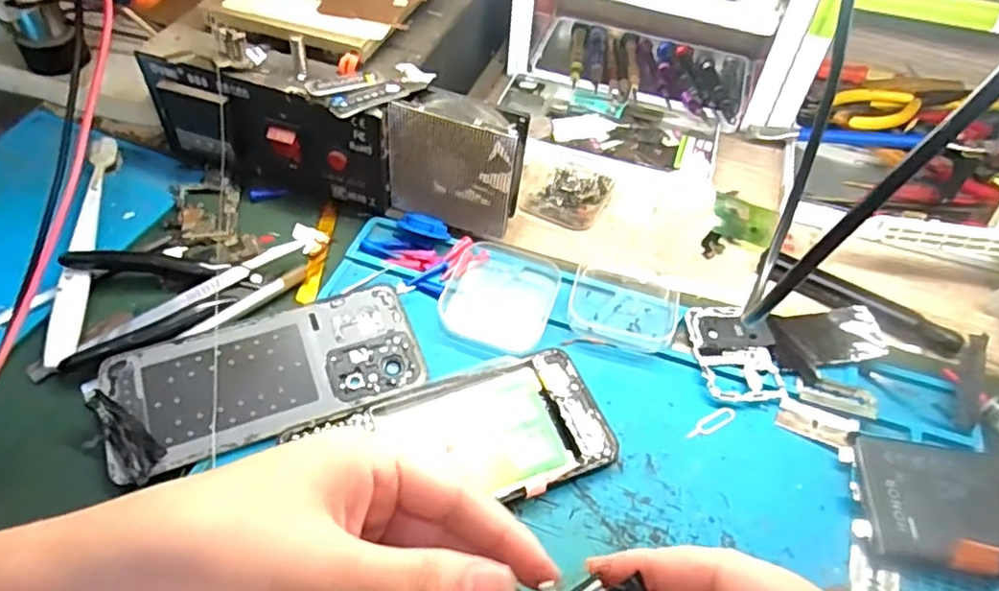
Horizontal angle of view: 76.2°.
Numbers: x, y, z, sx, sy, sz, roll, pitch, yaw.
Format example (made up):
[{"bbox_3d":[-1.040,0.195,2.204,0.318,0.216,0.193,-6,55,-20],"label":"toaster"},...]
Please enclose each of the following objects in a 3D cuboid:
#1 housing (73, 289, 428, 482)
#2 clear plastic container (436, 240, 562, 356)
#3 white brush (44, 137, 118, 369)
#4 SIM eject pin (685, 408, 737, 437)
[{"bbox_3d":[-0.123,0.041,0.338,0.159,0.008,0.077,-20,55,-20],"label":"housing"},{"bbox_3d":[0.000,-0.001,0.383,0.064,0.018,0.074,14,51,7],"label":"clear plastic container"},{"bbox_3d":[-0.253,-0.034,0.388,0.015,0.017,0.179,-7,52,-10],"label":"white brush"},{"bbox_3d":[0.113,0.069,0.344,0.034,0.004,0.010,-23,61,-21],"label":"SIM eject pin"}]

